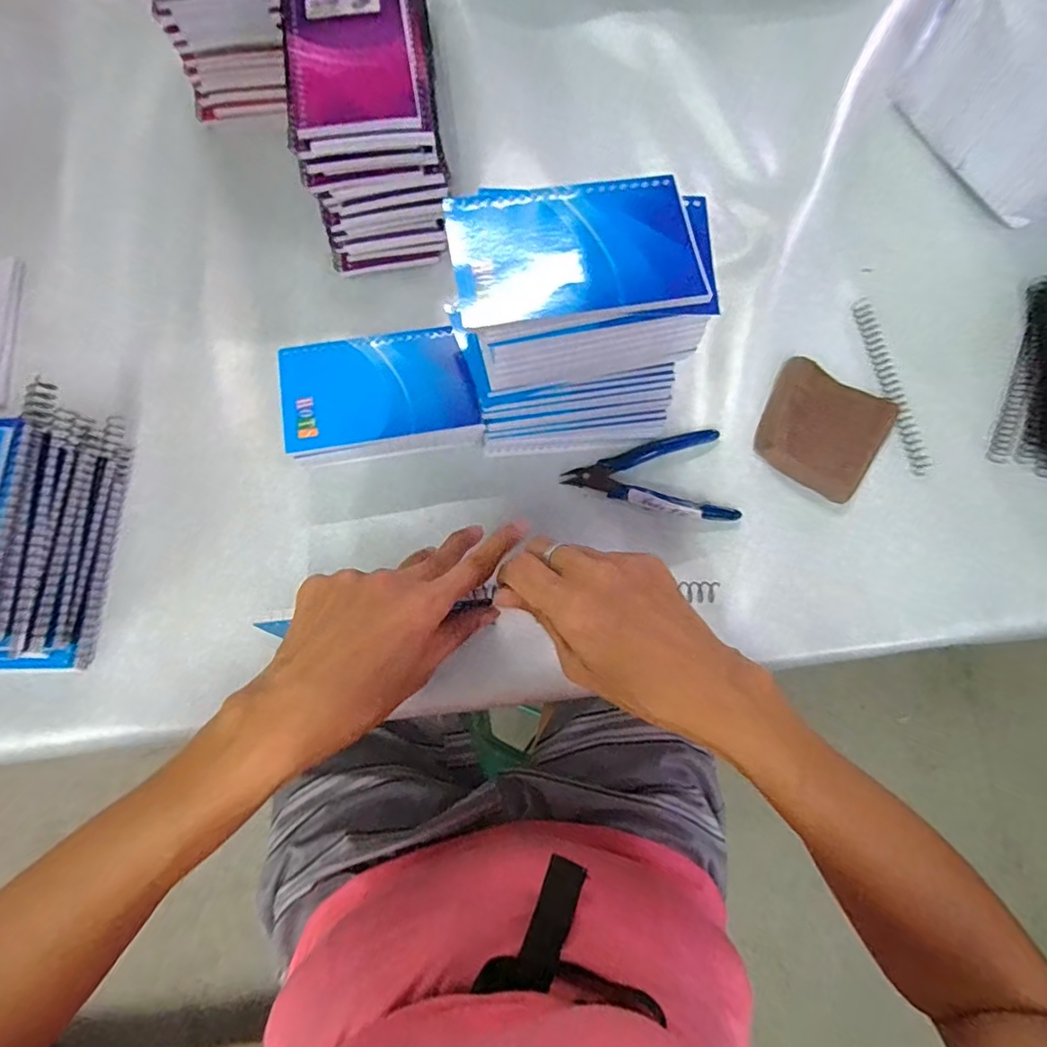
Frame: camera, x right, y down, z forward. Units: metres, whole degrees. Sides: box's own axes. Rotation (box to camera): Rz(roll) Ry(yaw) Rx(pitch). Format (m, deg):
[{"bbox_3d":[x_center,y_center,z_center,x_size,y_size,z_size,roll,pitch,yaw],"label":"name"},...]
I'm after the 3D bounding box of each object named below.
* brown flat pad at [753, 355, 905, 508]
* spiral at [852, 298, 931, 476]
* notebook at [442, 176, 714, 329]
[{"bbox_3d":[0.222,-0.066,0.414,0.089,0.021,0.091,27,74,7],"label":"brown flat pad"},{"bbox_3d":[0.286,-0.110,0.438,0.016,0.008,0.148,-9,73,-4],"label":"spiral"},{"bbox_3d":[0.028,-0.147,0.302,0.130,0.013,0.078,-8,74,-4],"label":"notebook"}]

